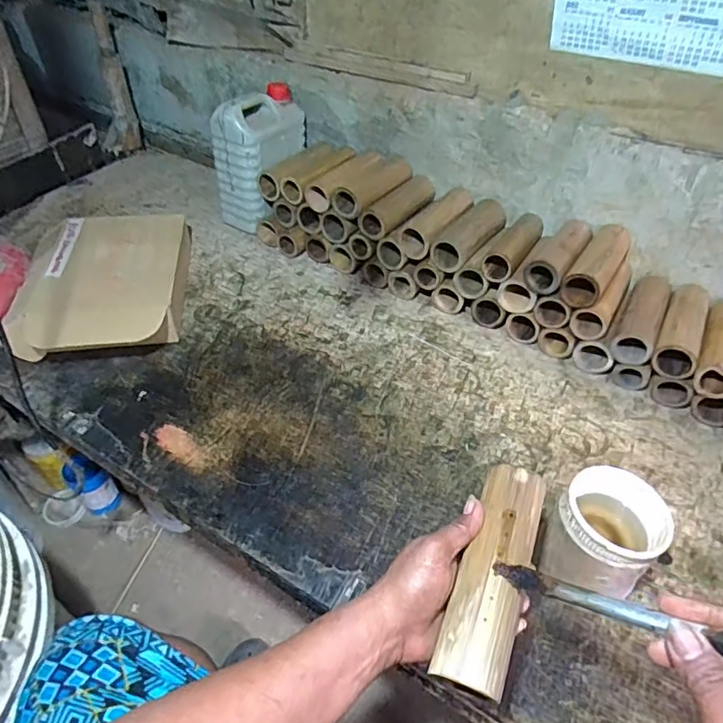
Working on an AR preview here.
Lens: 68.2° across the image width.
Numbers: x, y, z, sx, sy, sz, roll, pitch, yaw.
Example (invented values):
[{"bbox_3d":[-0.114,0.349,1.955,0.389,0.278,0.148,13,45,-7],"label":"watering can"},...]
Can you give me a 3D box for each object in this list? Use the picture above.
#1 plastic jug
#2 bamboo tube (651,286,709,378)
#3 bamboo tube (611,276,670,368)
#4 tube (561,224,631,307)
[{"bbox_3d":[-0.192,-0.391,1.036,0.111,0.231,0.184,18,46,16],"label":"plastic jug"},{"bbox_3d":[0.474,-0.049,0.790,0.055,0.054,0.182,23,48,21],"label":"bamboo tube"},{"bbox_3d":[0.431,-0.069,0.819,0.051,0.045,0.181,23,48,21],"label":"bamboo tube"},{"bbox_3d":[0.359,-0.150,0.807,0.057,0.051,0.186,25,48,22],"label":"tube"}]

